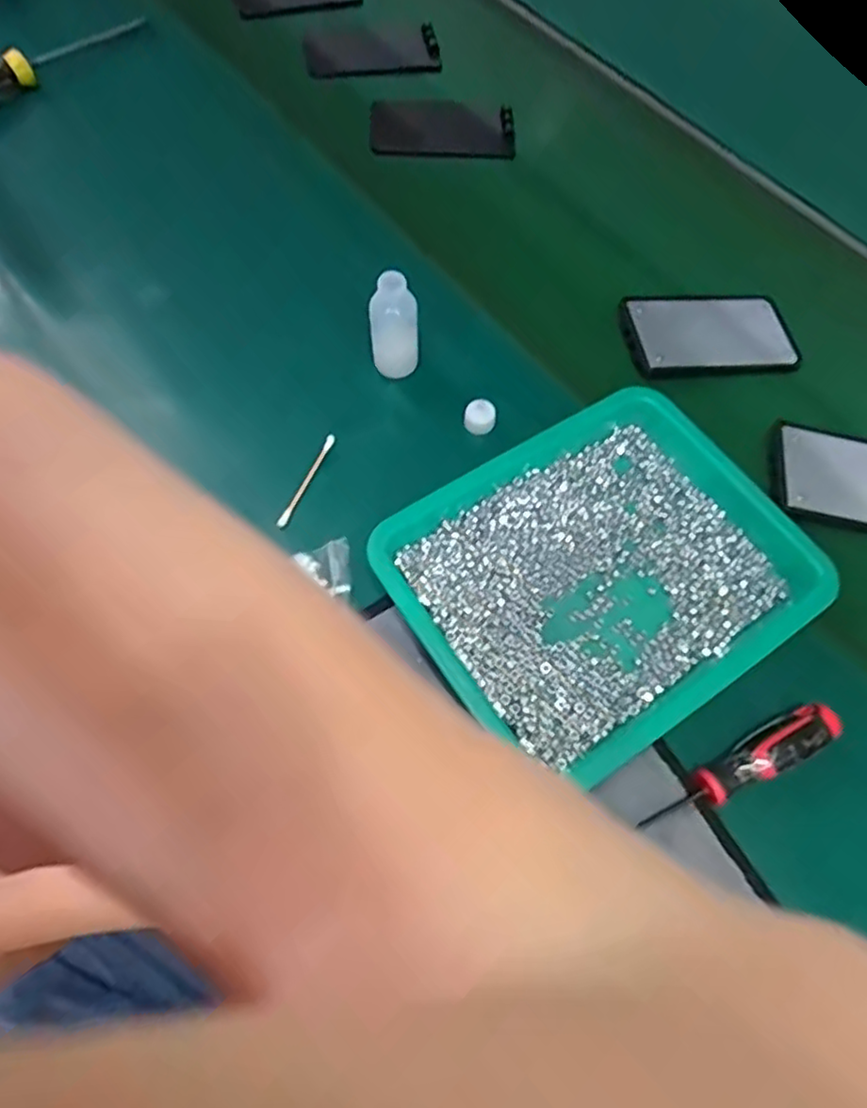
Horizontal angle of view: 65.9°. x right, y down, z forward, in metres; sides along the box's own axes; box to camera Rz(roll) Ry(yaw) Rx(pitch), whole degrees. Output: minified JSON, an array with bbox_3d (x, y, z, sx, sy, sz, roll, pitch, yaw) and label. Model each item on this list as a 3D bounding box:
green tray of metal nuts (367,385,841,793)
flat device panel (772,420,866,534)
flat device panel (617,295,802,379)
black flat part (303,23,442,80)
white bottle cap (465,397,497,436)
[{"bbox_3d":[0.099,0.008,0.390,0.221,0.029,0.178,-33,70,-15],"label":"green tray of metal nuts"},{"bbox_3d":[0.283,-0.047,0.435,0.125,0.013,0.072,11,64,2],"label":"flat device panel"},{"bbox_3d":[0.202,-0.162,0.489,0.124,0.013,0.073,-6,64,-7],"label":"flat device panel"},{"bbox_3d":[-0.057,-0.479,0.639,0.127,0.007,0.052,-13,85,-10],"label":"black flat part"},{"bbox_3d":[0.031,-0.090,0.439,0.020,0.017,0.016,5,63,-1],"label":"white bottle cap"}]

